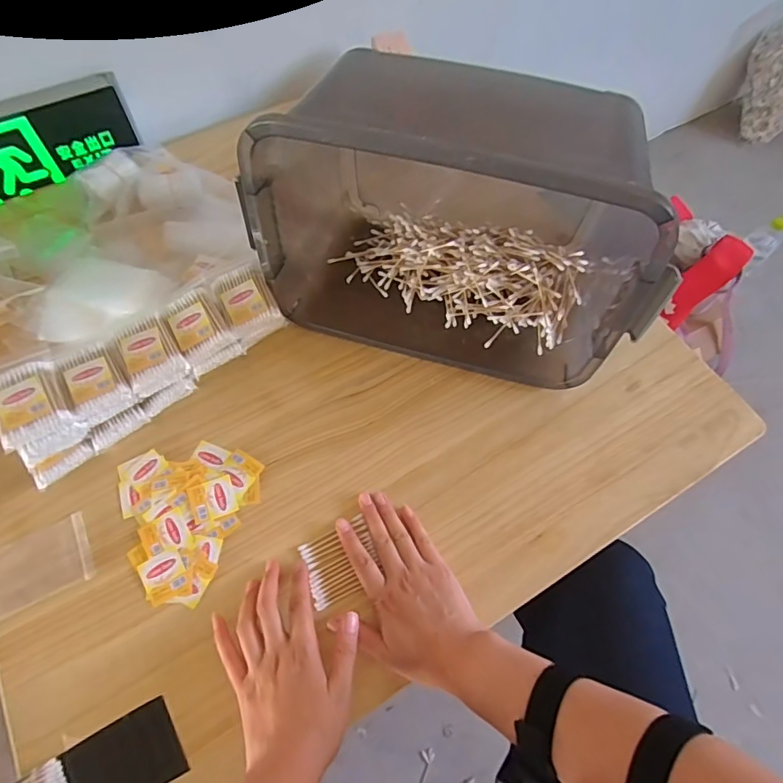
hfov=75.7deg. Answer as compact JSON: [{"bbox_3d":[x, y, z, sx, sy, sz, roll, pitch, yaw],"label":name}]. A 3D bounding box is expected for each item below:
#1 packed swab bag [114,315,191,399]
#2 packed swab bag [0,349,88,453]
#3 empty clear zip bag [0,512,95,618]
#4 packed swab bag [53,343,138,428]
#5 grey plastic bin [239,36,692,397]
[{"bbox_3d":[-0.250,-0.038,0.523,0.055,0.032,0.069,-28,66,-14],"label":"packed swab bag"},{"bbox_3d":[-0.348,0.006,0.480,0.063,0.030,0.092,-28,66,-14],"label":"packed swab bag"},{"bbox_3d":[-0.341,0.167,0.482,0.098,0.010,0.066,-24,65,-12],"label":"empty clear zip bag"},{"bbox_3d":[-0.299,-0.010,0.510,0.055,0.029,0.072,-32,67,-16],"label":"packed swab bag"},{"bbox_3d":[0.073,-0.194,0.523,0.408,0.246,0.239,14,63,6],"label":"grey plastic bin"}]

